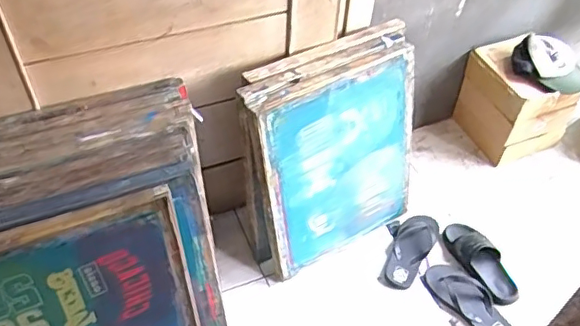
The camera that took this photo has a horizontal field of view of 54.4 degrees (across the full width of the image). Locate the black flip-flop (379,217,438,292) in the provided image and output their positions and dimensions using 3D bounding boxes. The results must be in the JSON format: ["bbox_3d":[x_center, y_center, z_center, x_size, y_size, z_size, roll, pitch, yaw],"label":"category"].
[{"bbox_3d":[0.341,0.255,1.614,0.106,0.046,0.260,29,52,21],"label":"black flip-flop"}]

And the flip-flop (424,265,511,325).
[{"bbox_3d":[0.487,0.373,1.514,0.107,0.041,0.268,-34,58,-30],"label":"flip-flop"}]

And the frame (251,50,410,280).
[{"bbox_3d":[0.133,0.014,1.451,0.440,0.542,0.028,-25,41,-22],"label":"frame"}]

